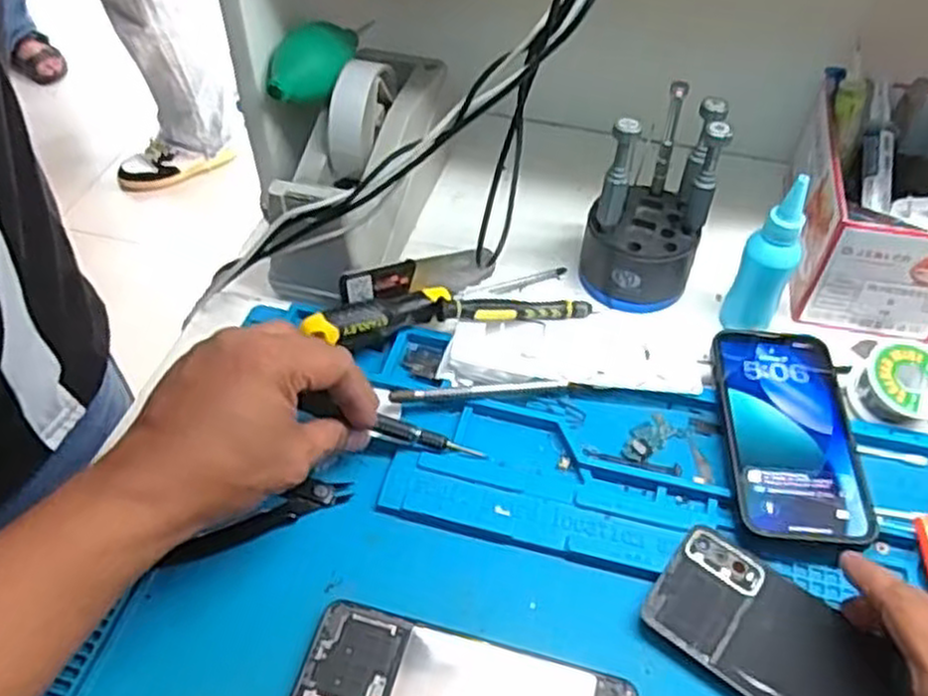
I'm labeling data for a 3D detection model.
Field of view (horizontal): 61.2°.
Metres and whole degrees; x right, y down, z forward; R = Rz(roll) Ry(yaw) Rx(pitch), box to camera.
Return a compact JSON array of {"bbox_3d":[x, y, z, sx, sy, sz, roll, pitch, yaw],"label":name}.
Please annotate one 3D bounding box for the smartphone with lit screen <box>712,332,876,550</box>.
[{"bbox_3d":[0.194,0.050,0.474,0.074,0.016,0.146,4,50,3],"label":"smartphone with lit screen"}]

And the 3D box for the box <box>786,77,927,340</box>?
[{"bbox_3d":[0.301,-0.106,0.566,0.105,0.083,0.181,13,52,11],"label":"box"}]

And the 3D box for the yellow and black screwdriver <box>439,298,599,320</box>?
[{"bbox_3d":[0.038,-0.026,0.536,0.113,0.009,0.013,-1,49,-19],"label":"yellow and black screwdriver"}]

